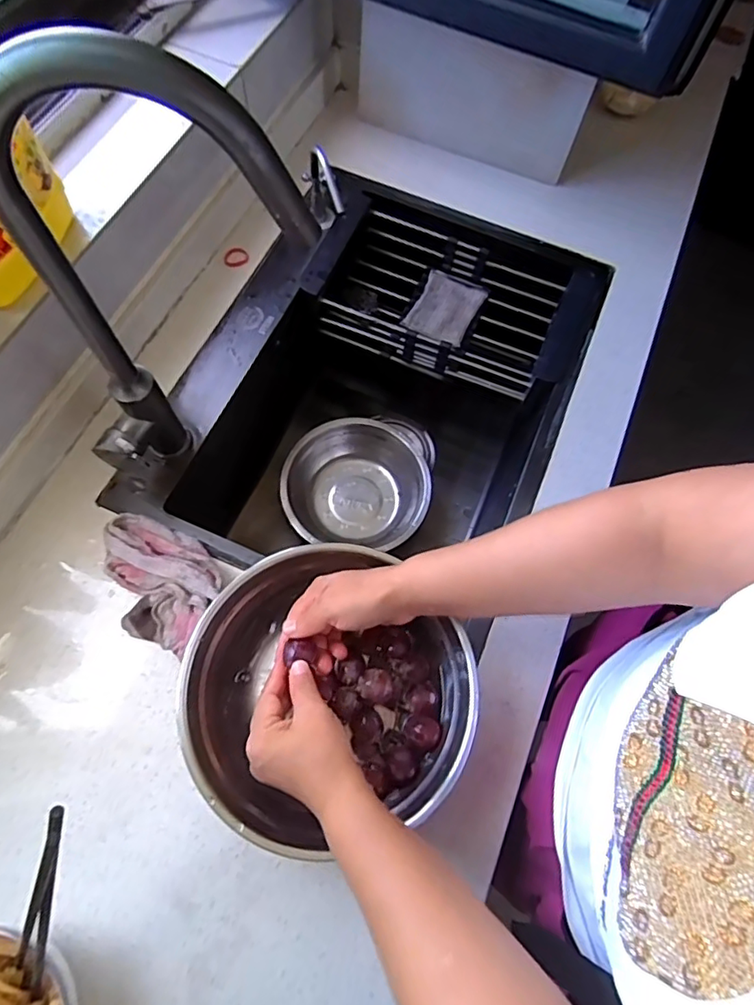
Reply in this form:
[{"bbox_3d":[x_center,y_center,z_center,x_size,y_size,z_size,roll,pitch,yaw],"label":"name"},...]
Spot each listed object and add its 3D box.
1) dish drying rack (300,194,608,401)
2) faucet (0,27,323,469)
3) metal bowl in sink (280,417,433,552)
[{"bbox_3d":[0.107,-0.291,0.780,0.378,0.098,0.213,22,69,5],"label":"dish drying rack"},{"bbox_3d":[-0.161,-0.131,0.448,0.223,0.423,0.065,-17,70,-10],"label":"faucet"},{"bbox_3d":[-0.030,-0.024,0.813,0.204,0.068,0.186,1,68,-3],"label":"metal bowl in sink"}]

